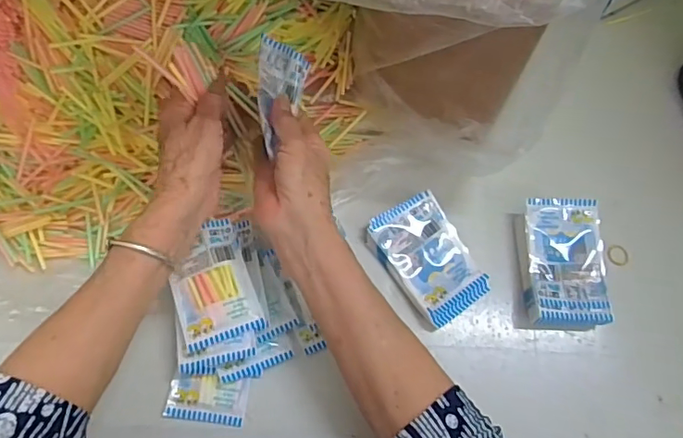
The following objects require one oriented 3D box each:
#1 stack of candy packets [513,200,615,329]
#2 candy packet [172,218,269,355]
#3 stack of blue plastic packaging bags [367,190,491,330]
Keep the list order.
[{"bbox_3d":[0.208,0.042,0.492,0.069,0.033,0.122,1,70,-2],"label":"stack of candy packets"},{"bbox_3d":[-0.110,0.053,0.445,0.066,0.010,0.102,-17,72,-9],"label":"candy packet"},{"bbox_3d":[0.082,0.037,0.494,0.074,0.014,0.115,-29,74,-12],"label":"stack of blue plastic packaging bags"}]

